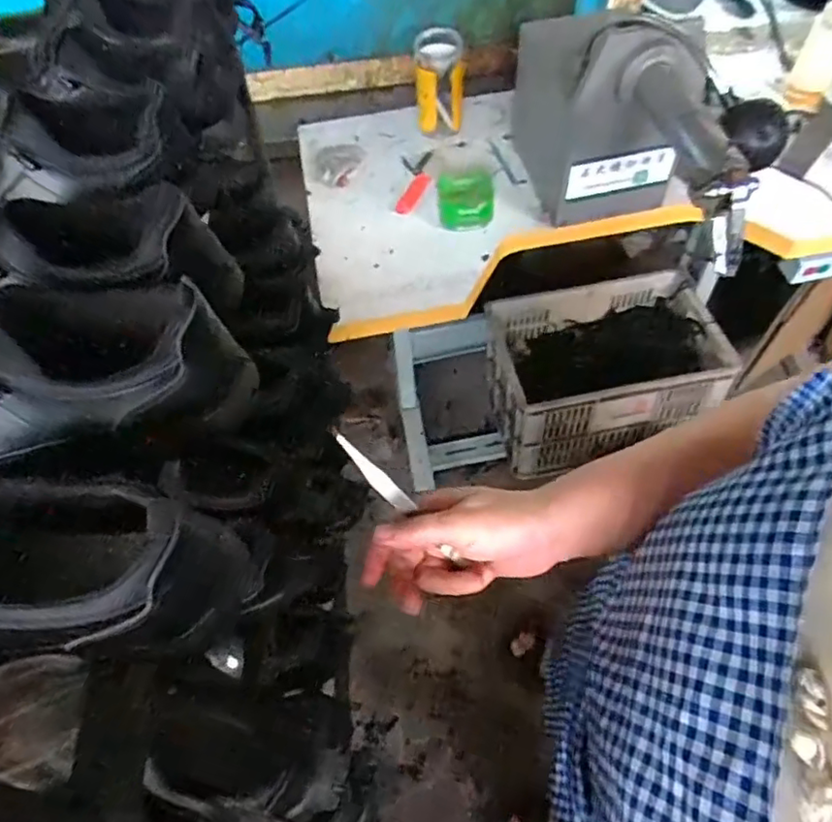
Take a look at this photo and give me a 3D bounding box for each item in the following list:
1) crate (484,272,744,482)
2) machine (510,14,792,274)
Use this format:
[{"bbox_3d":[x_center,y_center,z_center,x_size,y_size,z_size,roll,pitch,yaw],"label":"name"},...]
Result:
[{"bbox_3d":[0.495,-0.113,1.643,0.561,0.312,0.402,-12,57,-4],"label":"crate"},{"bbox_3d":[0.346,-0.393,0.929,0.189,0.328,0.550,-21,58,-9],"label":"machine"}]

